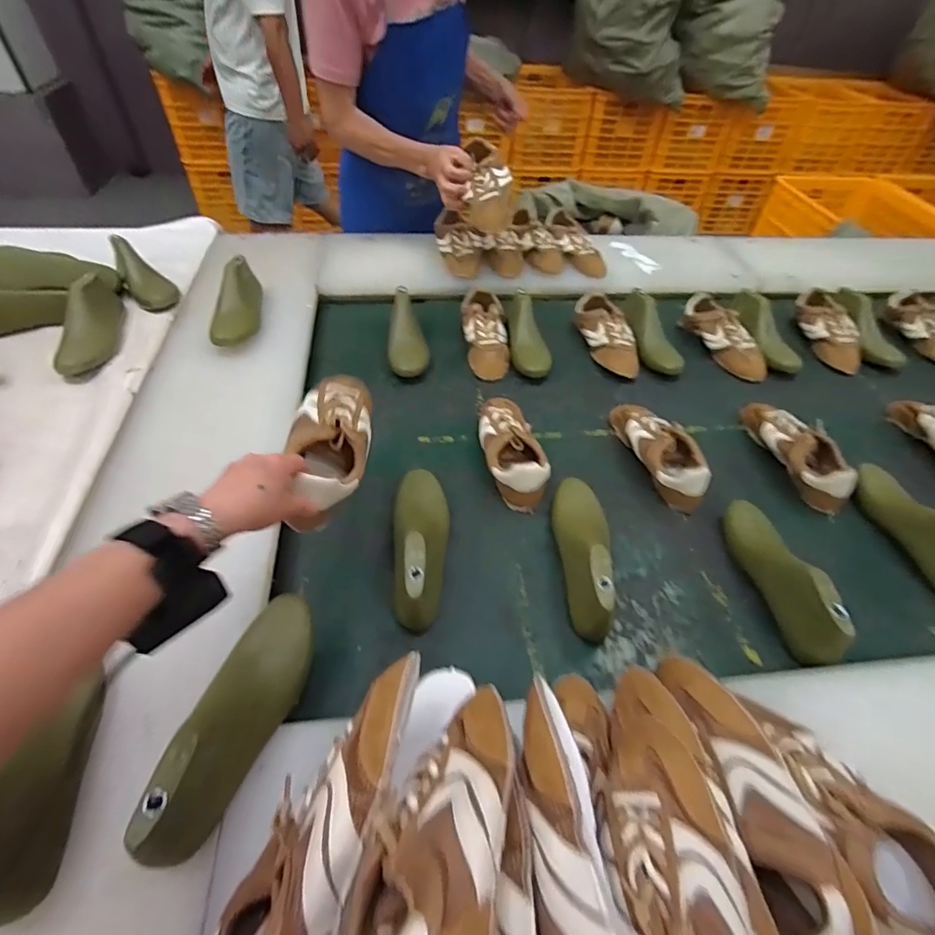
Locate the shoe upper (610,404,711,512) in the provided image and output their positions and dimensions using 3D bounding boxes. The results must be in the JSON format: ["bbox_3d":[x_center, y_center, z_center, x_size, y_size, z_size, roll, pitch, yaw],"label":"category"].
[{"bbox_3d":[0.297,-0.033,0.755,0.077,0.065,0.208,-13,50,-13],"label":"shoe upper"}]

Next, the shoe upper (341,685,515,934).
[{"bbox_3d":[-0.019,0.225,0.295,0.080,0.071,0.216,12,21,8],"label":"shoe upper"}]

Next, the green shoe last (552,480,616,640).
[{"bbox_3d":[0.148,0.100,0.623,0.072,0.084,0.222,8,49,5],"label":"green shoe last"}]

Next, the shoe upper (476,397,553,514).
[{"bbox_3d":[0.061,-0.041,0.754,0.083,0.061,0.224,-9,49,-10],"label":"shoe upper"}]

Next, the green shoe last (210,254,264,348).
[{"bbox_3d":[-0.417,-0.302,0.874,0.075,0.074,0.206,1,48,-1],"label":"green shoe last"}]

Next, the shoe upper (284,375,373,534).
[{"bbox_3d":[-0.155,-0.035,0.549,0.081,0.061,0.219,0,49,-2],"label":"shoe upper"}]

